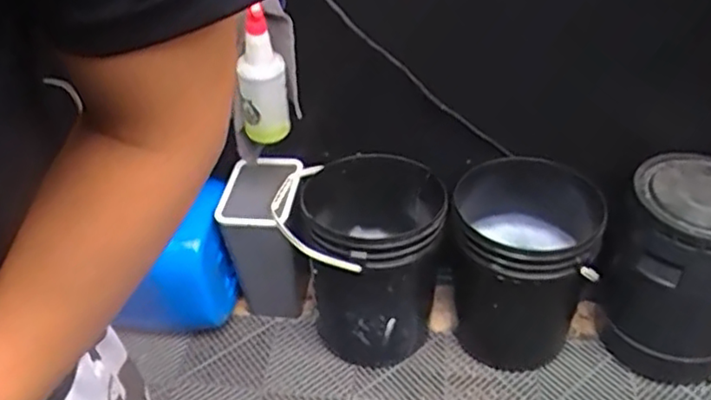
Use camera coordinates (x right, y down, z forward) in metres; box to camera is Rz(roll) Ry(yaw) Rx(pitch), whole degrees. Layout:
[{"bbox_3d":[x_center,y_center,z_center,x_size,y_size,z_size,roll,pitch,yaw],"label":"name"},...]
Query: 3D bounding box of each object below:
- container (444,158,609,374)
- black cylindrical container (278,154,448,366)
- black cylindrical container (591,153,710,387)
[{"bbox_3d":[0.356,0.163,1.482,0.313,0.411,0.296,8,43,13],"label":"container"},{"bbox_3d":[0.027,0.151,1.500,0.292,0.395,0.300,-1,41,1],"label":"black cylindrical container"},{"bbox_3d":[0.648,0.159,1.368,0.286,0.435,0.263,-1,41,1],"label":"black cylindrical container"}]

